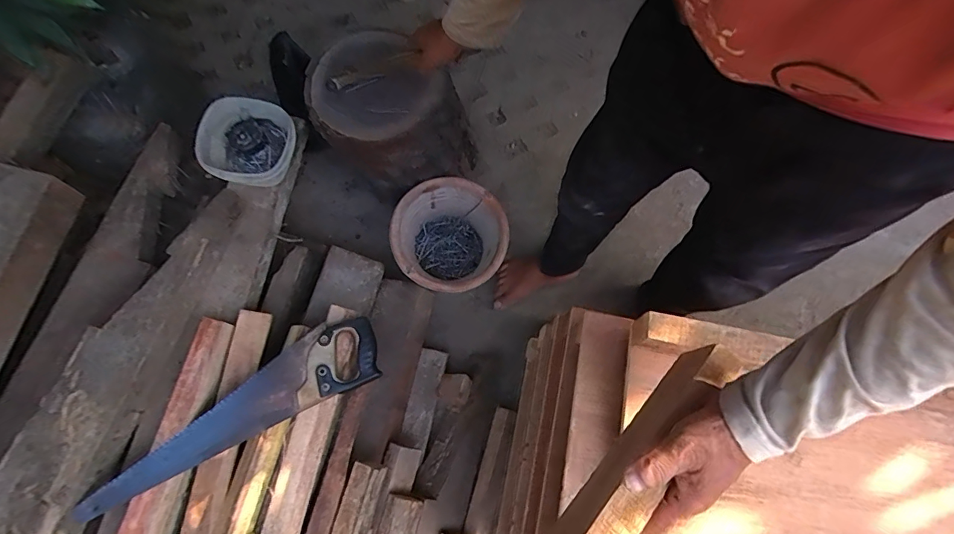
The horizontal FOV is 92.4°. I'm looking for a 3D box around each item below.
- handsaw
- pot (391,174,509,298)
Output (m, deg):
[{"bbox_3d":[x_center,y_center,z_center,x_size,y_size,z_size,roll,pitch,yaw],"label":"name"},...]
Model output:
[{"bbox_3d":[-0.396,0.238,0.755,0.491,0.024,0.120,-28,74,-12],"label":"handsaw"},{"bbox_3d":[-0.062,-0.057,1.045,0.242,0.143,0.235,1,71,-2],"label":"pot"}]

